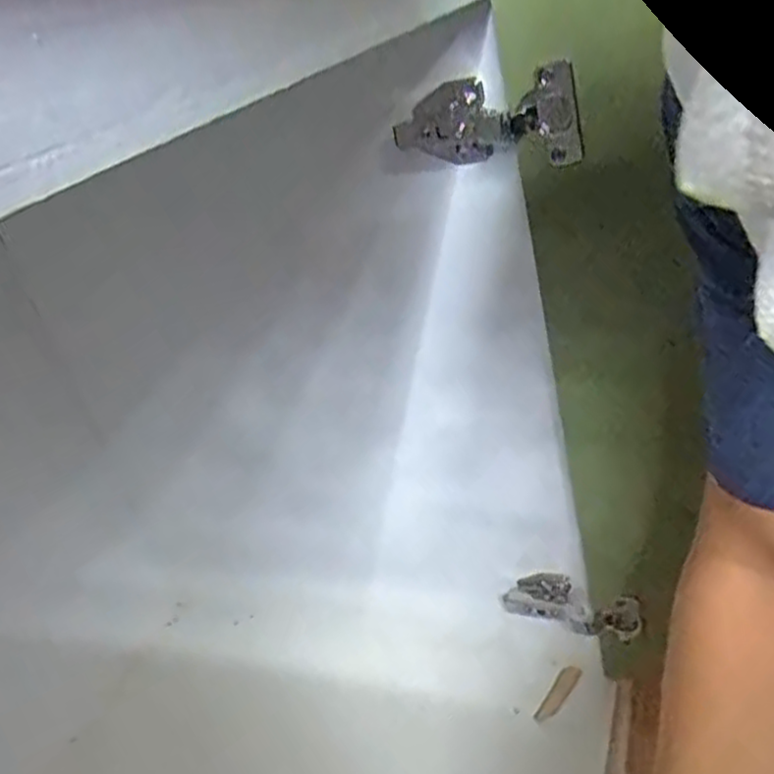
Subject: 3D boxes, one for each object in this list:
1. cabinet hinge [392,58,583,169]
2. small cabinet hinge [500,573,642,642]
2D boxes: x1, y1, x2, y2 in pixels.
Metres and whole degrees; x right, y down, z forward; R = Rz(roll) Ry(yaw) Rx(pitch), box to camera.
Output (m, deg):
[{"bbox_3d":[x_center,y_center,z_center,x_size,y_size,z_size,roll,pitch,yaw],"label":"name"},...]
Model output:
[{"bbox_3d":[0.063,-0.175,0.502,0.119,0.053,0.040,16,27,38],"label":"cabinet hinge"},{"bbox_3d":[0.164,0.198,0.697,0.125,0.043,0.024,13,25,33],"label":"small cabinet hinge"}]

